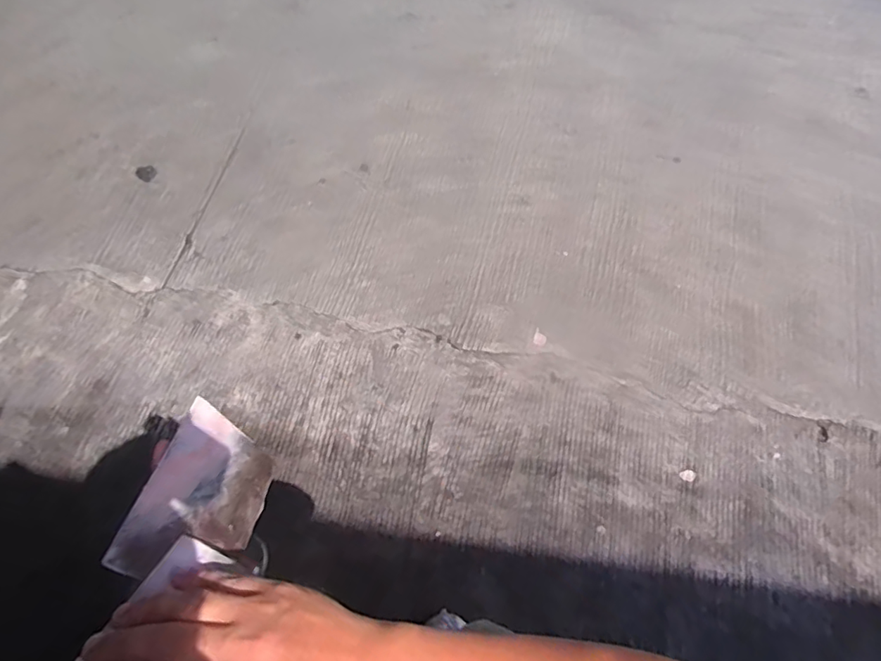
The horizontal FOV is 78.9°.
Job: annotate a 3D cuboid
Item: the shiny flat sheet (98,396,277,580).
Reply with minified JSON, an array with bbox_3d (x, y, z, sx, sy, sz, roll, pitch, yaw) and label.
[{"bbox_3d":[-0.183,0.134,0.419,0.008,0.097,0.138,-22,35,25],"label":"shiny flat sheet"}]

